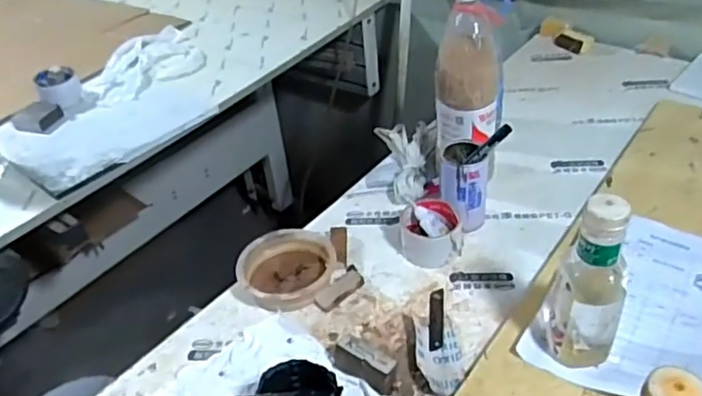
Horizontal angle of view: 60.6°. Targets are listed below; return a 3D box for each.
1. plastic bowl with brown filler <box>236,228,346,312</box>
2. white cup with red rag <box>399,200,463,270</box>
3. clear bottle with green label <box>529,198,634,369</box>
[{"bbox_3d":[-0.083,0.095,0.802,0.124,0.040,0.121,-5,39,4],"label":"plastic bowl with brown filler"},{"bbox_3d":[0.110,0.048,0.826,0.083,0.051,0.086,-5,39,4],"label":"white cup with red rag"},{"bbox_3d":[0.237,0.082,0.613,0.080,0.201,0.079,7,41,18],"label":"clear bottle with green label"}]

